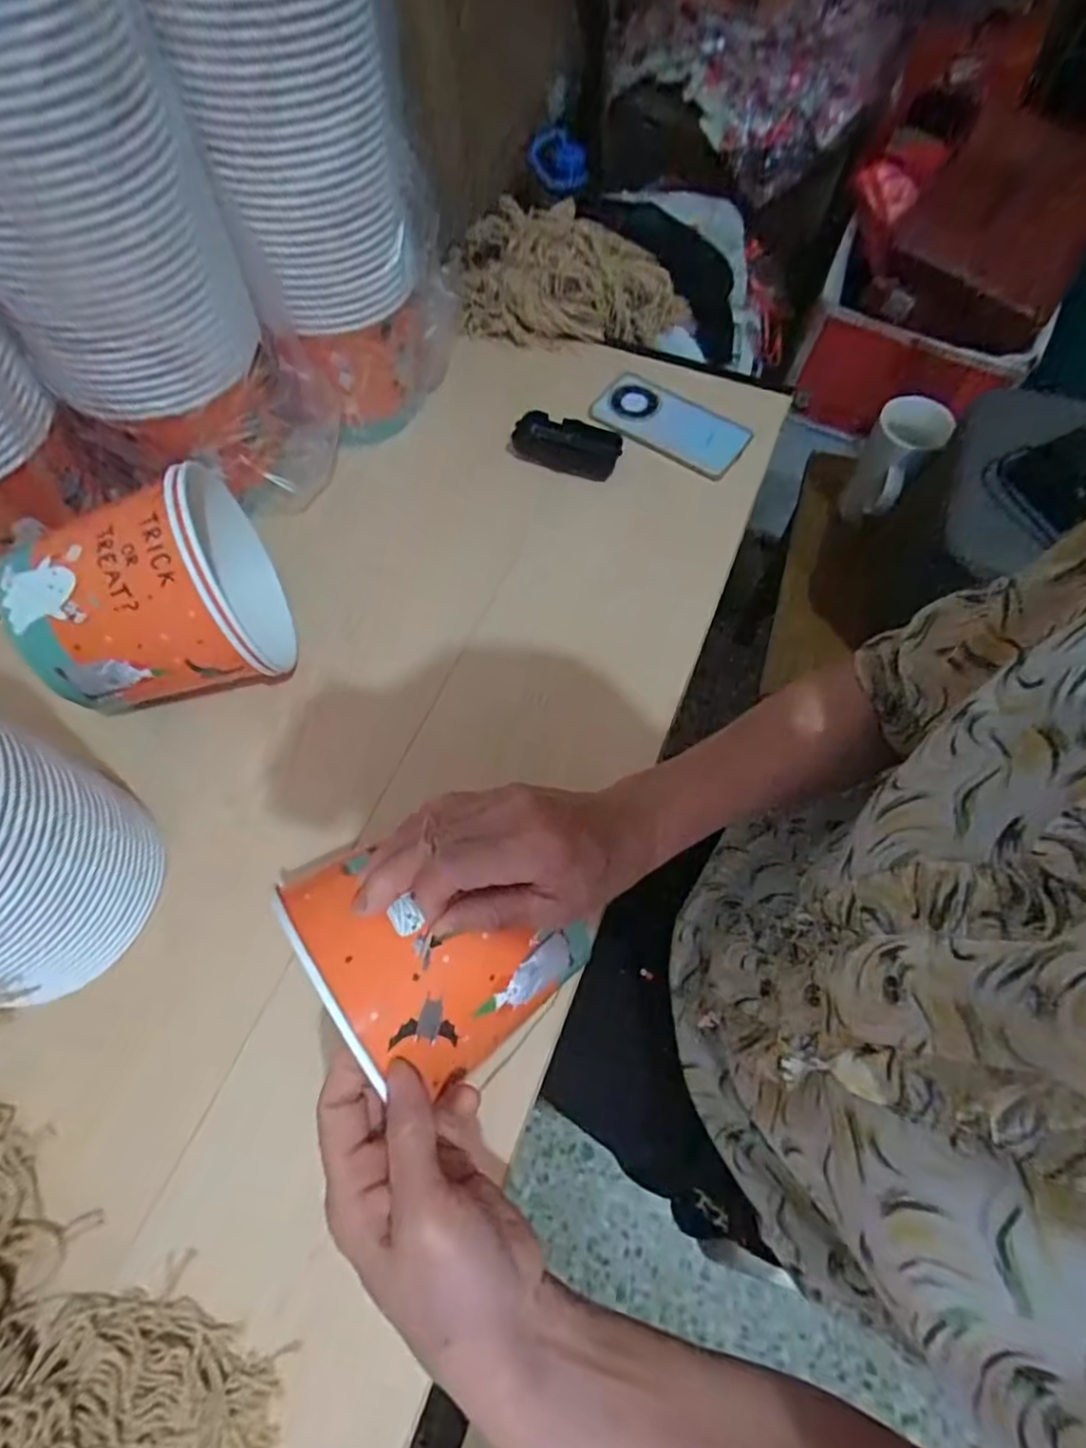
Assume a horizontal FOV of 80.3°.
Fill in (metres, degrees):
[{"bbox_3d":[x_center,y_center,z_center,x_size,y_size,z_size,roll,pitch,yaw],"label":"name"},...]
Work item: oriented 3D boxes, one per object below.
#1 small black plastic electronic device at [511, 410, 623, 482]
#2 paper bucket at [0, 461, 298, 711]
[{"bbox_3d":[0.024,-0.289,0.667,0.107,0.022,0.064,13,66,6],"label":"small black plastic electronic device"},{"bbox_3d":[-0.294,-0.103,0.491,0.161,0.139,0.158,-14,66,-7],"label":"paper bucket"}]

